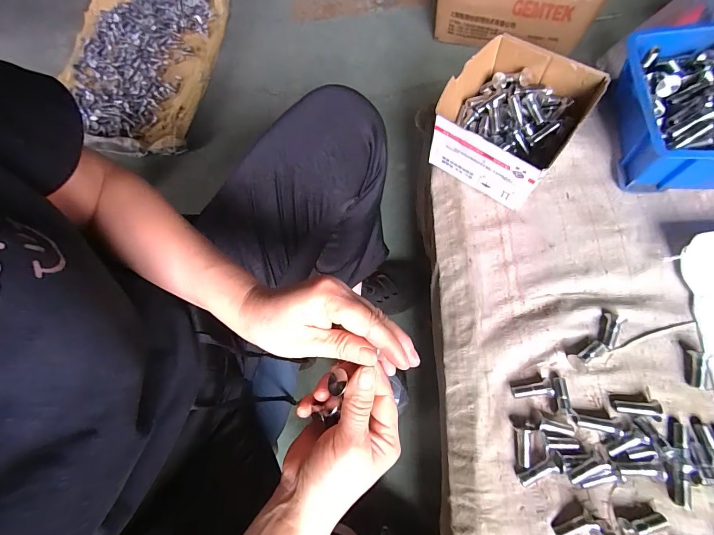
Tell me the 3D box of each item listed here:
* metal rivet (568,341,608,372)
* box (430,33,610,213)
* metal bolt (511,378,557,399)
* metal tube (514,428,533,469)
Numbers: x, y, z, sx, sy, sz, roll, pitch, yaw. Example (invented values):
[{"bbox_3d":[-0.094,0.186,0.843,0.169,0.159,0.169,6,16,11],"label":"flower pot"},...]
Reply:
[{"bbox_3d":[0.234,0.087,0.341,0.039,0.013,0.018,-34,69,-5],"label":"metal rivet"},{"bbox_3d":[0.177,-0.172,0.403,0.143,0.081,0.148,36,78,17],"label":"box"},{"bbox_3d":[0.174,0.121,0.336,0.038,0.009,0.015,-12,67,15],"label":"metal bolt"},{"bbox_3d":[0.160,0.172,0.323,0.014,0.012,0.033,-1,70,8],"label":"metal tube"}]

